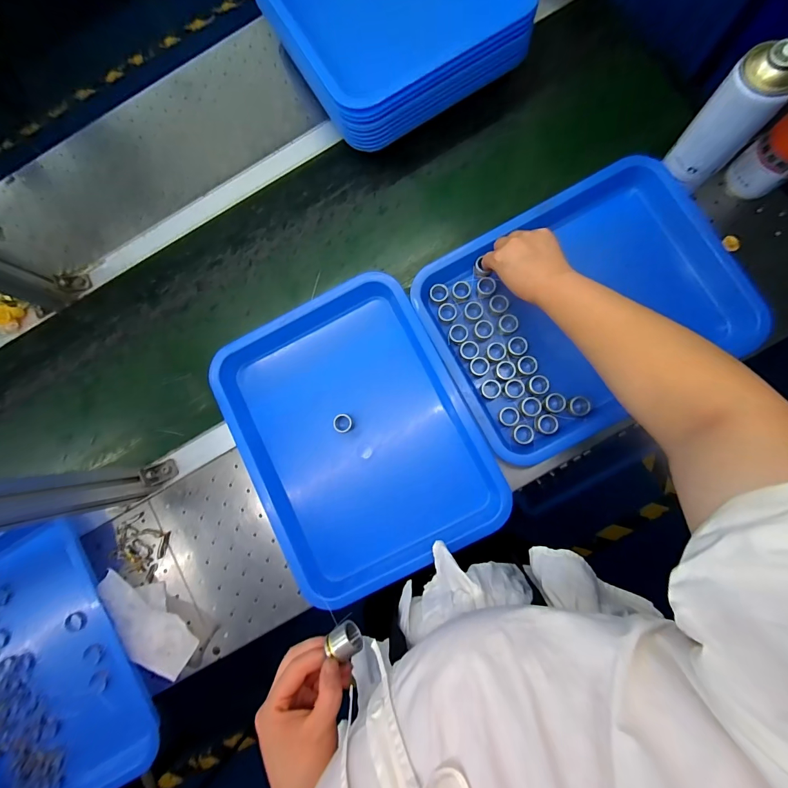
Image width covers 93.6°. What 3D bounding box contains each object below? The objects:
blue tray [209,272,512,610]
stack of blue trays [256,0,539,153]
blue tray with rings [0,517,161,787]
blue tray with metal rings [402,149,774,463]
[{"bbox_3d":[-0.051,0.056,0.509,0.301,0.044,0.389,-27,82,-1],"label":"blue tray"},{"bbox_3d":[-0.013,-0.564,0.531,0.306,0.075,0.377,-32,82,2],"label":"stack of blue trays"},{"bbox_3d":[-0.520,0.390,0.521,0.304,0.045,0.394,-28,82,-1],"label":"blue tray with rings"},{"bbox_3d":[0.249,-0.114,0.504,0.393,0.065,0.309,-31,82,-1],"label":"blue tray with metal rings"}]

